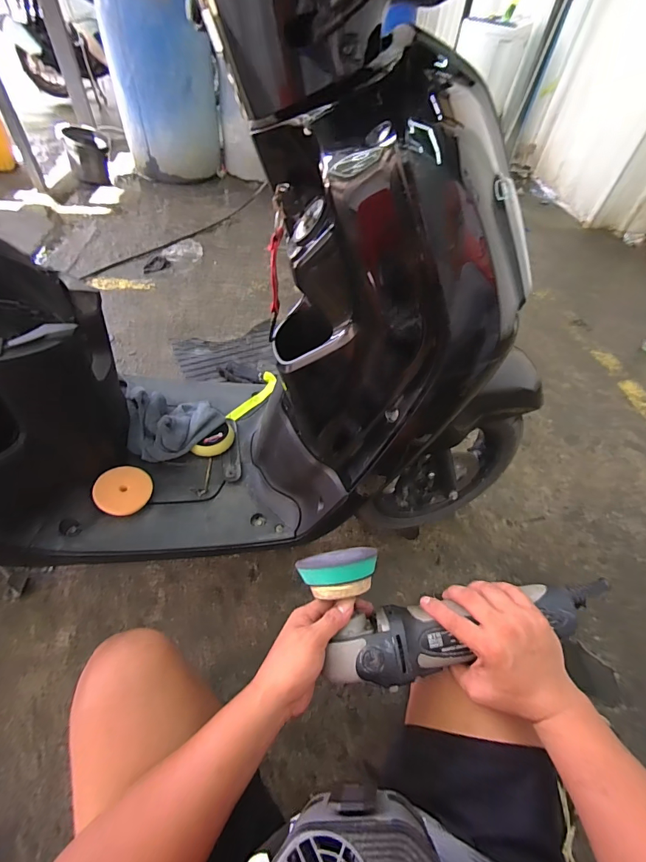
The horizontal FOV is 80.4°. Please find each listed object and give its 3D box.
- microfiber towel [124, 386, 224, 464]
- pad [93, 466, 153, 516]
[{"bbox_3d":[-0.296,-0.025,0.771,0.173,0.085,0.169,-7,53,-11],"label":"microfiber towel"},{"bbox_3d":[-0.346,0.103,0.665,0.088,0.017,0.080,14,78,-27],"label":"pad"}]

